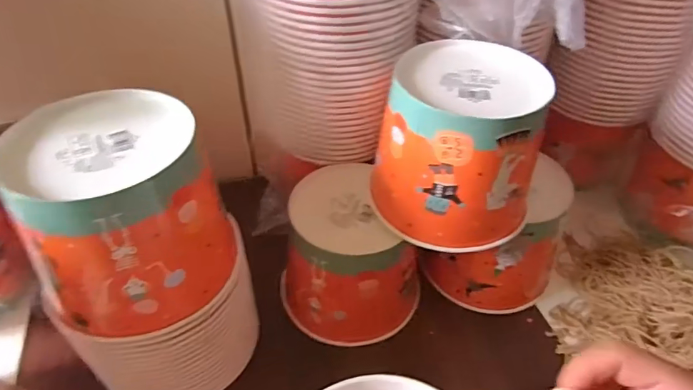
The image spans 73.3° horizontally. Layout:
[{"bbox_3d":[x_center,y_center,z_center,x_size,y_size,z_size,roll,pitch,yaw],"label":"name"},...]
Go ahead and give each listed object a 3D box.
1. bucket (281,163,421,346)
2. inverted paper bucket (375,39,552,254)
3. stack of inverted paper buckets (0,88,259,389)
[{"bbox_3d":[-0.004,0.069,0.508,0.128,0.133,0.134,1,45,-1],"label":"bucket"},{"bbox_3d":[0.104,-0.045,0.432,0.141,0.133,0.139,13,46,11],"label":"inverted paper bucket"},{"bbox_3d":[-0.173,0.063,0.409,0.149,0.257,0.138,-24,50,-23],"label":"stack of inverted paper buckets"}]

